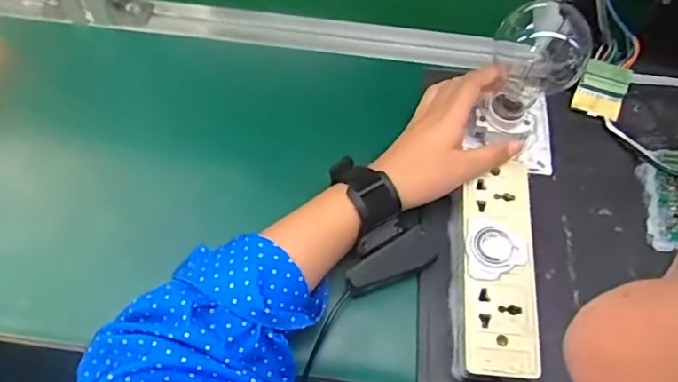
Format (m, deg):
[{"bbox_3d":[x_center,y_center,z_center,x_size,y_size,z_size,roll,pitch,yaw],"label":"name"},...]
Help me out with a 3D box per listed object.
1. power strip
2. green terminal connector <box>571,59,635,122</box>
[{"bbox_3d":[0.120,0.056,0.444,0.051,0.036,0.164,5,63,3],"label":"power strip"},{"bbox_3d":[0.236,-0.092,0.526,0.042,0.029,0.043,19,65,10],"label":"green terminal connector"}]

